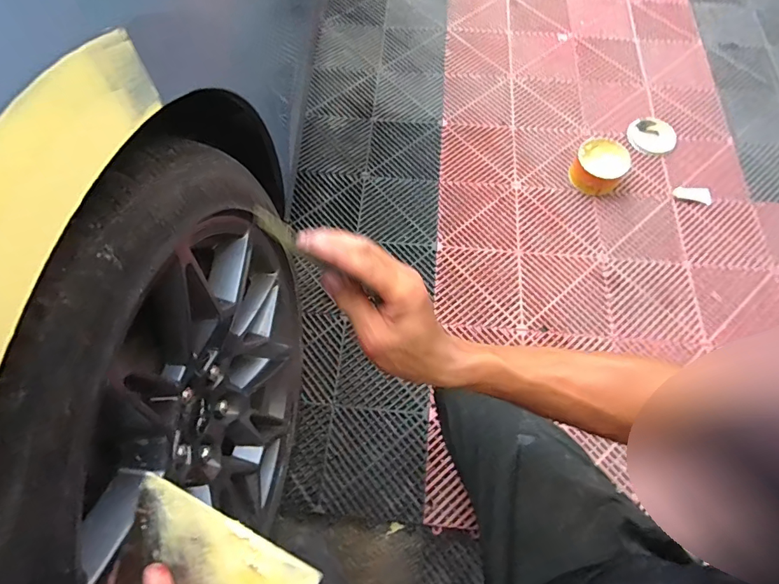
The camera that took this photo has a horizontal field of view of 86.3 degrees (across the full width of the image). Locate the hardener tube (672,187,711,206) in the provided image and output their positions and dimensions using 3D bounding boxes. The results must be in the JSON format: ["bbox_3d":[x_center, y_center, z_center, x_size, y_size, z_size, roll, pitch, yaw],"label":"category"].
[{"bbox_3d":[0.741,-0.240,1.009,0.084,0.019,0.040,19,67,10],"label":"hardener tube"}]

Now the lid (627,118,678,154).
[{"bbox_3d":[0.695,-0.413,1.097,0.115,0.020,0.115,-1,65,1],"label":"lid"}]

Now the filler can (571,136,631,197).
[{"bbox_3d":[0.517,-0.310,1.027,0.120,0.076,0.127,-1,65,1],"label":"filler can"}]

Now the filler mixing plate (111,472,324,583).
[{"bbox_3d":[-0.109,0.173,0.252,0.115,0.006,0.081,23,95,6],"label":"filler mixing plate"}]

